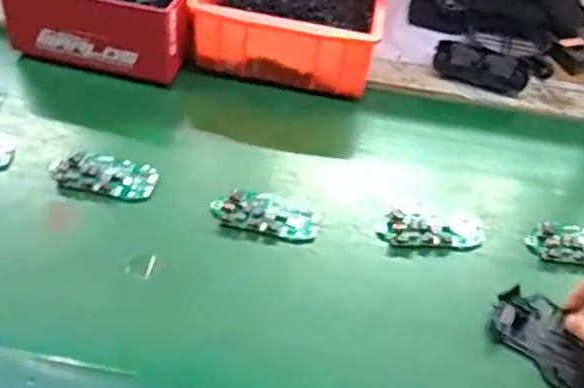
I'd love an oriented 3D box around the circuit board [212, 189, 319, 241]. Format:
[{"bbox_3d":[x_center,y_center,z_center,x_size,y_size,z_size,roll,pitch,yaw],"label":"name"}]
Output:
[{"bbox_3d":[-0.023,0.017,0.618,0.099,0.011,0.045,11,47,4],"label":"circuit board"}]

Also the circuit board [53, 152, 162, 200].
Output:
[{"bbox_3d":[-0.179,-0.019,0.637,0.100,0.013,0.046,9,46,2],"label":"circuit board"}]

